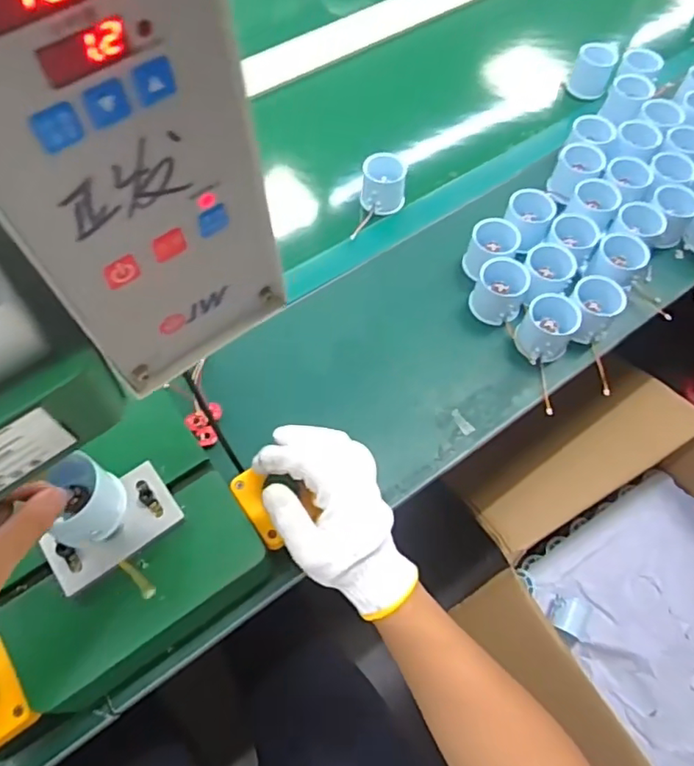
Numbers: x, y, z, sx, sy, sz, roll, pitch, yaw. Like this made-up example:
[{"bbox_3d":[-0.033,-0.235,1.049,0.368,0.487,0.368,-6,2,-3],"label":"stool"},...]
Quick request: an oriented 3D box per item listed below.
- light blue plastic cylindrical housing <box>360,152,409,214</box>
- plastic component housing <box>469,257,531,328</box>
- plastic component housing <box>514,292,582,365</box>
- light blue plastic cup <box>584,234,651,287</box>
[{"bbox_3d":[0.045,-0.243,0.704,0.051,0.050,0.046,8,62,4],"label":"light blue plastic cylindrical housing"},{"bbox_3d":[0.164,-0.097,0.627,0.056,0.052,0.055,22,63,11],"label":"plastic component housing"},{"bbox_3d":[0.209,-0.056,0.604,0.051,0.058,0.057,27,64,13],"label":"plastic component housing"},{"bbox_3d":[0.298,-0.132,0.643,0.050,0.056,0.045,28,65,14],"label":"light blue plastic cup"}]

